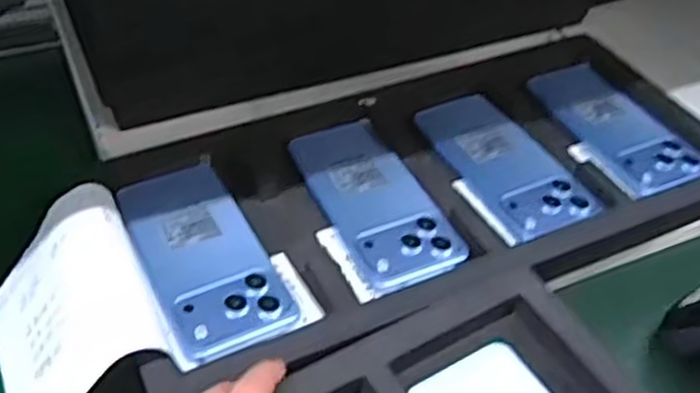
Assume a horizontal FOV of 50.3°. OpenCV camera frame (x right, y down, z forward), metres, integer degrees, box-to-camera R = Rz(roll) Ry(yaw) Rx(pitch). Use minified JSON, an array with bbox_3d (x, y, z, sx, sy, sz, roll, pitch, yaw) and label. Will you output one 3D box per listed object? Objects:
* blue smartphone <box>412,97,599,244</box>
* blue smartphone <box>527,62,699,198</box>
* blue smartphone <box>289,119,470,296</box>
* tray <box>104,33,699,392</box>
[{"bbox_3d":[0.118,-0.027,0.581,0.074,0.011,0.148,-19,48,-21],"label":"blue smartphone"},{"bbox_3d":[0.220,-0.059,0.617,0.077,0.008,0.150,-18,50,-16],"label":"blue smartphone"},{"bbox_3d":[0.017,0.001,0.543,0.074,0.015,0.152,-17,48,-20],"label":"blue smartphone"},{"bbox_3d":[0.065,-0.011,0.554,0.451,0.026,0.218,-17,48,-20],"label":"tray"}]

